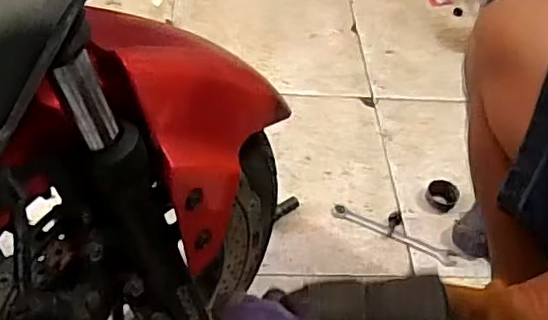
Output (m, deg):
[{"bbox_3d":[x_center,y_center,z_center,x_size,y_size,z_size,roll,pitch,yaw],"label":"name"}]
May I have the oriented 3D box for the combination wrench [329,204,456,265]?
[{"bbox_3d":[0.185,0.115,0.945,0.201,0.005,0.027,23,49,15],"label":"combination wrench"}]

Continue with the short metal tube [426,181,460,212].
[{"bbox_3d":[0.279,0.057,0.998,0.055,0.022,0.047,-34,59,-31],"label":"short metal tube"}]

